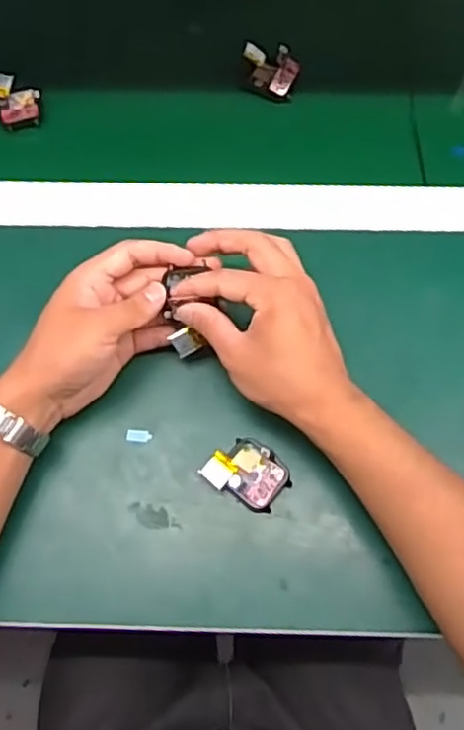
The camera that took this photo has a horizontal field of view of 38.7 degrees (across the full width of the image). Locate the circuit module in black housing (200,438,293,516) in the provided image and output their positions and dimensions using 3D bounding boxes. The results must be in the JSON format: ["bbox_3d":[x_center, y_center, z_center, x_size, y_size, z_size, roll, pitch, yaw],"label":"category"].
[{"bbox_3d":[0.012,0.074,0.457,0.054,0.019,0.041,26,73,9],"label":"circuit module in black housing"}]

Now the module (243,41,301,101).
[{"bbox_3d":[0.034,-0.256,0.572,0.051,0.030,0.031,39,75,13],"label":"module"}]

